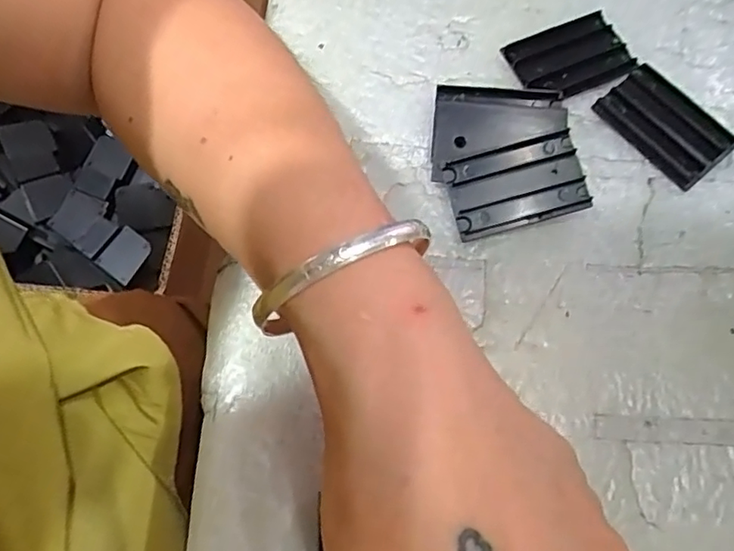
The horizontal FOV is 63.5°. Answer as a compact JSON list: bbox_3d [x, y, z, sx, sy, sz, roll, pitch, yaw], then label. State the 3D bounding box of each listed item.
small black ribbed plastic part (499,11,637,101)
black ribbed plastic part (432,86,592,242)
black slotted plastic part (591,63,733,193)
[{"bbox_3d":[0.093,-0.099,0.272,0.054,0.008,0.033,-24,72,-9],"label":"small black ribbed plastic part"},{"bbox_3d":[0.059,-0.051,0.252,0.057,0.013,0.064,-7,70,-3],"label":"black ribbed plastic part"},{"bbox_3d":[0.131,-0.067,0.261,0.035,0.008,0.054,-40,75,-13],"label":"black slotted plastic part"}]

